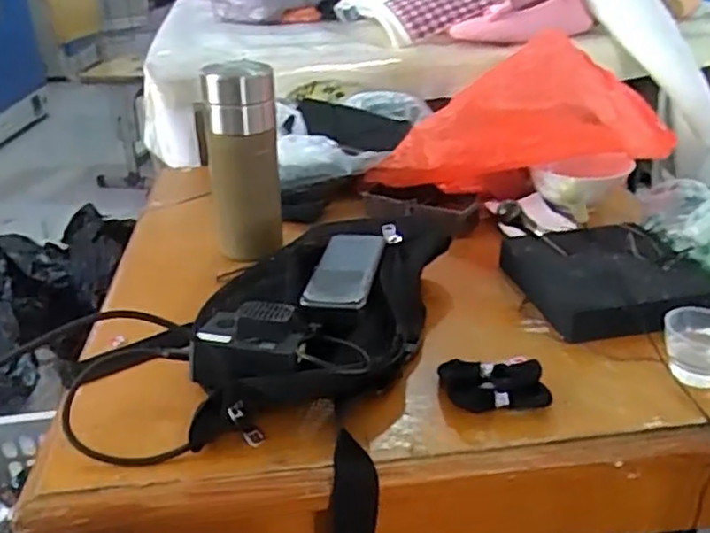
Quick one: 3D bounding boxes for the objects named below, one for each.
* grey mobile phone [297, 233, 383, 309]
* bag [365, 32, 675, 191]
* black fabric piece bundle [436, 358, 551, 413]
[{"bbox_3d":[-0.008,-0.001,0.569,0.053,0.008,0.123,4,29,10],"label":"grey mobile phone"},{"bbox_3d":[0.170,-0.169,0.758,0.324,0.130,0.118,-12,24,22],"label":"bag"},{"bbox_3d":[0.102,0.085,0.484,0.075,0.020,0.043,2,29,6],"label":"black fabric piece bundle"}]

